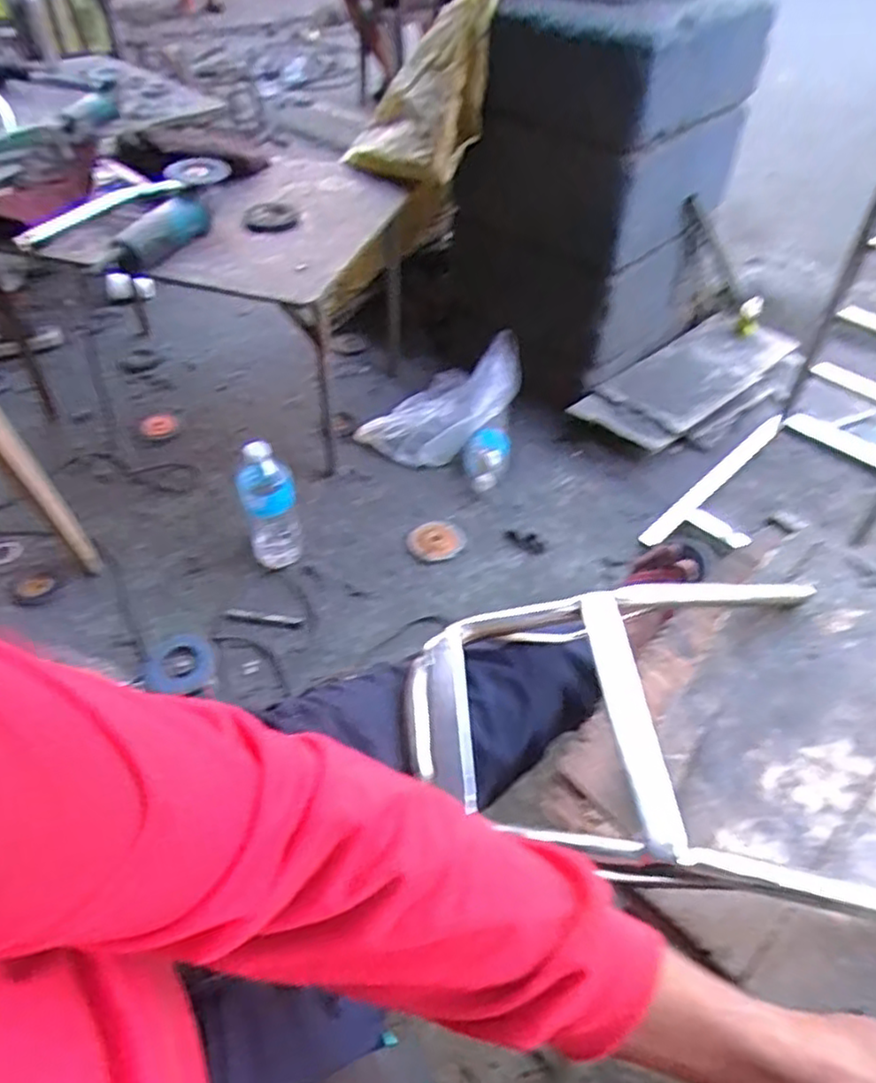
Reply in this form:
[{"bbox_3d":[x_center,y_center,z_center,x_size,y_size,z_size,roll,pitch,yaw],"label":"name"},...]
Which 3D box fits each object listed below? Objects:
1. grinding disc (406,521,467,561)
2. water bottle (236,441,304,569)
[{"bbox_3d":[-0.004,-0.006,1.270,0.106,0.019,0.108,-1,47,1],"label":"grinding disc"},{"bbox_3d":[-0.288,-0.062,1.171,0.085,0.251,0.085,-21,50,-17],"label":"water bottle"}]

